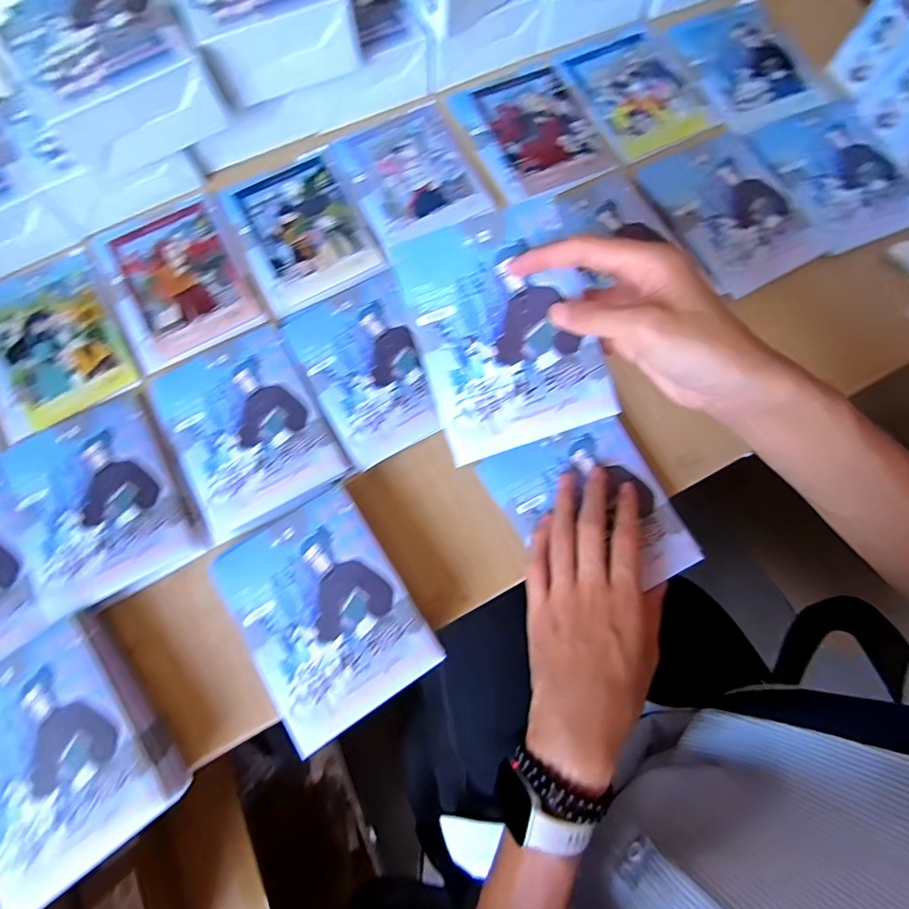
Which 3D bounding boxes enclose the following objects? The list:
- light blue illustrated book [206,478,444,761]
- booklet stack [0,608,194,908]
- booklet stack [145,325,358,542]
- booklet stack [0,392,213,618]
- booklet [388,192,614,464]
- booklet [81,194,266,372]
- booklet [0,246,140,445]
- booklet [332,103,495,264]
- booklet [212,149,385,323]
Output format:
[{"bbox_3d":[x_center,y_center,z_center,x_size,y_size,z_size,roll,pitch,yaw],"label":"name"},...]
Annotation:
[{"bbox_3d":[-0.091,0.109,0.346,0.110,0.025,0.145,-33,80,-7],"label":"light blue illustrated book"},{"bbox_3d":[-0.266,0.199,0.327,0.117,0.027,0.146,-36,81,-8],"label":"booklet stack"},{"bbox_3d":[-0.166,-0.022,0.390,0.115,0.009,0.150,-27,80,-6],"label":"booklet stack"},{"bbox_3d":[-0.268,0.033,0.371,0.116,0.011,0.148,-31,80,-7],"label":"booklet stack"},{"bbox_3d":[0.032,-0.077,0.309,0.108,0.004,0.140,-18,94,0],"label":"booklet"},{"bbox_3d":[-0.241,-0.151,0.425,0.109,0.004,0.144,-28,80,-7],"label":"booklet"},{"bbox_3d":[-0.340,-0.096,0.410,0.111,0.006,0.142,-28,80,-7],"label":"booklet"},{"bbox_3d":[-0.040,-0.259,0.452,0.109,0.008,0.132,-26,80,-6],"label":"booklet"},{"bbox_3d":[-0.134,-0.198,0.431,0.106,0.004,0.136,-27,80,-6],"label":"booklet"}]

